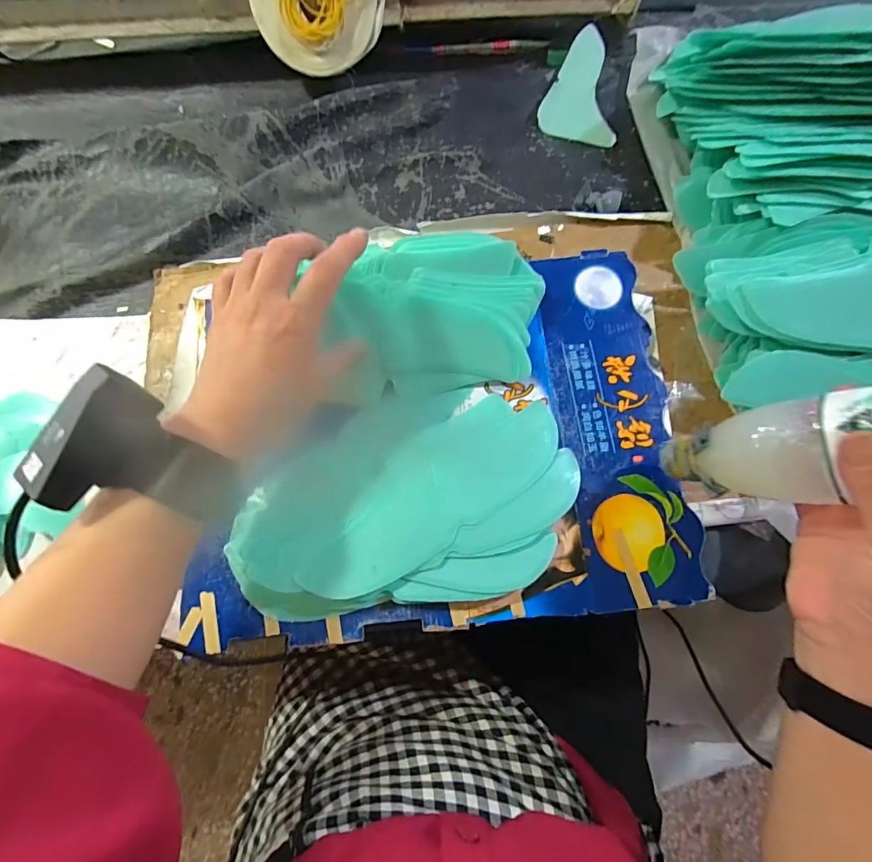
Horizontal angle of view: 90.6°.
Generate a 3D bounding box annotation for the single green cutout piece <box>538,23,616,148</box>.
[{"bbox_3d":[0.148,-0.366,0.465,0.074,0.007,0.122,-8,91,7],"label":"single green cutout piece"}]

